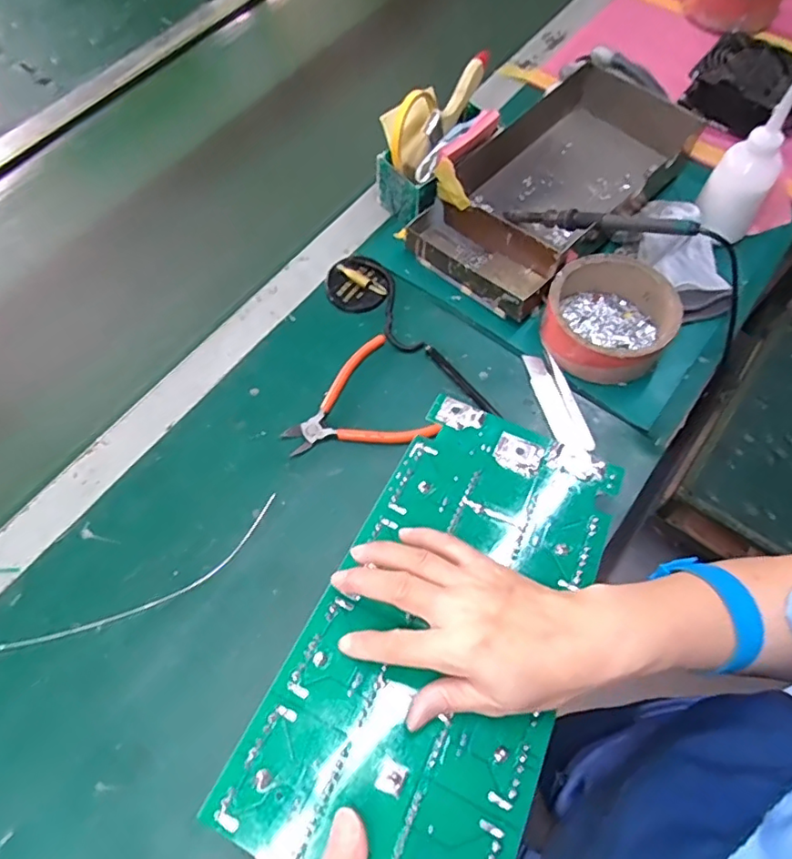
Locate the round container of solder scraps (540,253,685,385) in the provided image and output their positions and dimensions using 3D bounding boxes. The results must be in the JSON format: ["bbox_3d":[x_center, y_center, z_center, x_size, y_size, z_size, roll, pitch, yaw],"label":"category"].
[{"bbox_3d":[0.211,-0.111,0.575,0.115,0.054,0.116,-1,64,1],"label":"round container of solder scraps"}]

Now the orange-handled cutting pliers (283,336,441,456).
[{"bbox_3d":[-0.046,-0.021,0.563,0.133,0.019,0.127,-23,66,-10],"label":"orange-handled cutting pliers"}]

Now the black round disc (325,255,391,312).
[{"bbox_3d":[-0.040,-0.158,0.628,0.067,0.015,0.066,-1,64,1],"label":"black round disc"}]

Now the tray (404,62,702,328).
[{"bbox_3d":[0.179,-0.278,0.648,0.169,0.061,0.327,36,70,17],"label":"tray"}]

